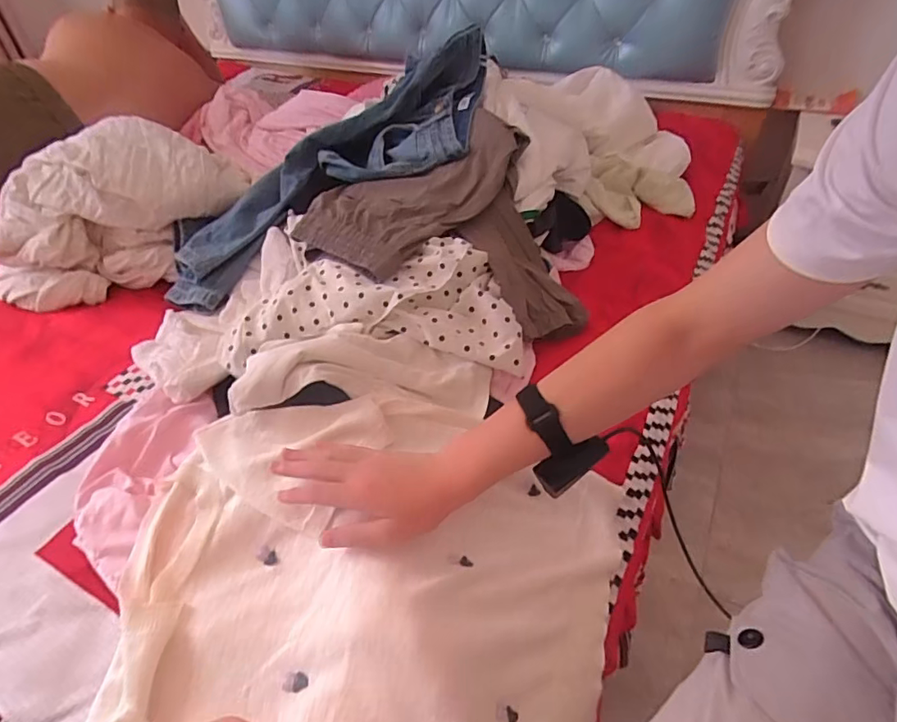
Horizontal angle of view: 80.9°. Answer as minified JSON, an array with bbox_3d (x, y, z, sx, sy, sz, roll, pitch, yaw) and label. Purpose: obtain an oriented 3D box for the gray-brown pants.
[{"bbox_3d":[-0.023,-0.186,0.790,0.350,0.193,0.345,-16,42,-14],"label":"gray-brown pants"}]

